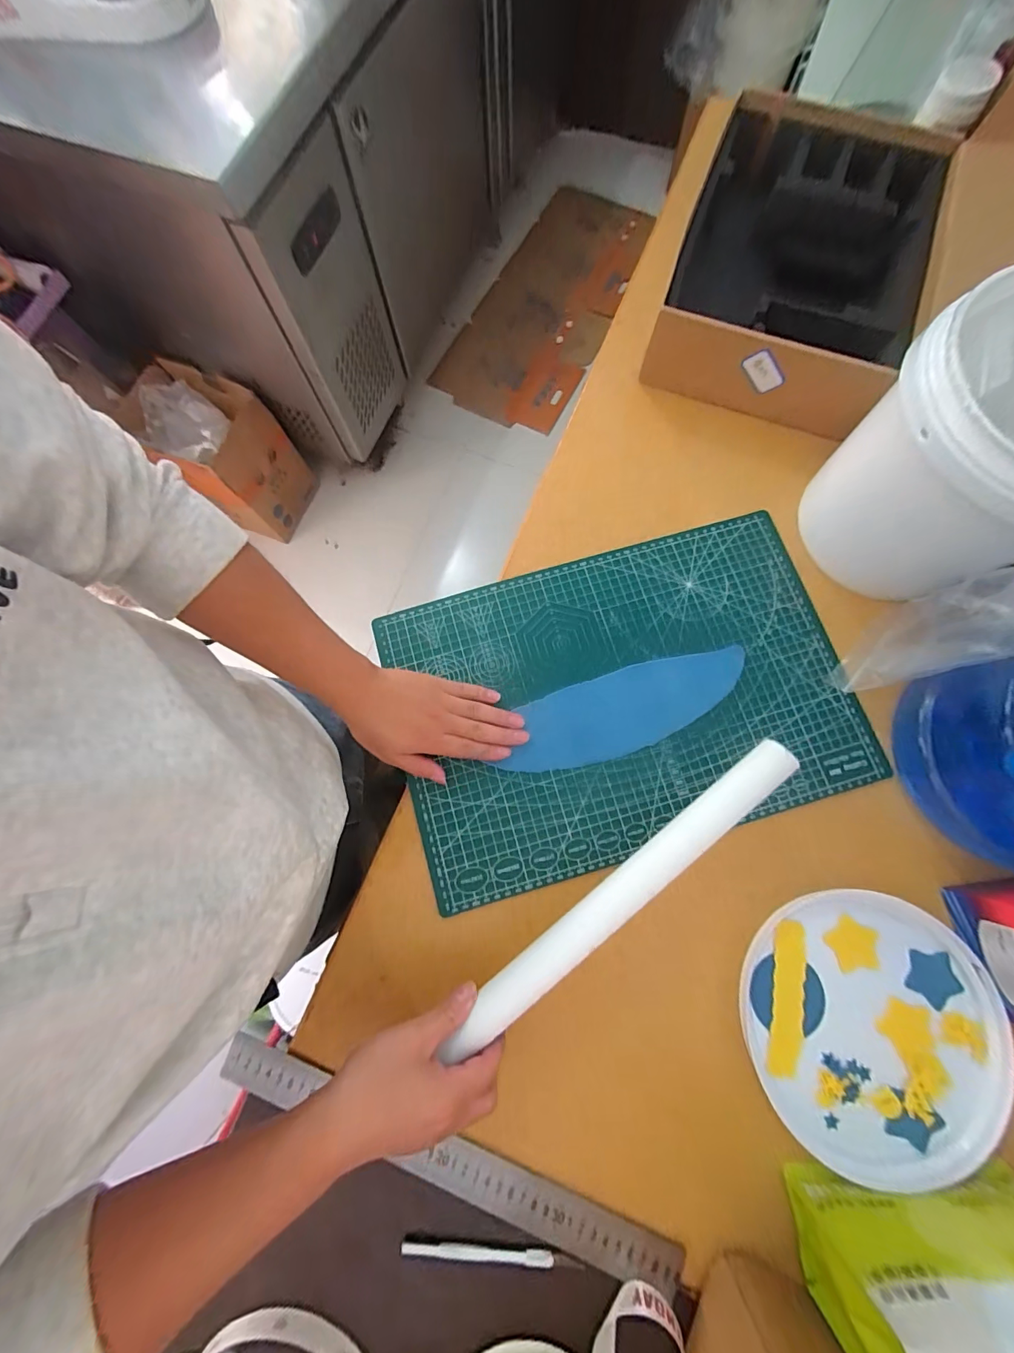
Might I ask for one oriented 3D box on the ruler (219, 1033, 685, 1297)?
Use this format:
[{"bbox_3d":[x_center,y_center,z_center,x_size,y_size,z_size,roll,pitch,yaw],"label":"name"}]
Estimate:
[{"bbox_3d":[-0.053,0.398,0.363,0.403,0.006,0.036,20,78,6],"label":"ruler"}]

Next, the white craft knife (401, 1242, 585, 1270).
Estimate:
[{"bbox_3d":[-0.013,0.459,0.349,0.141,0.004,0.011,3,77,2],"label":"white craft knife"}]

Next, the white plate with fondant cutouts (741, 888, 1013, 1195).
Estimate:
[{"bbox_3d":[0.313,0.299,0.371,0.212,0.018,0.202,0,77,1],"label":"white plate with fondant cutouts"}]

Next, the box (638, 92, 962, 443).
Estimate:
[{"bbox_3d":[0.330,-0.484,0.516,0.240,0.095,0.362,20,78,6],"label":"box"}]

